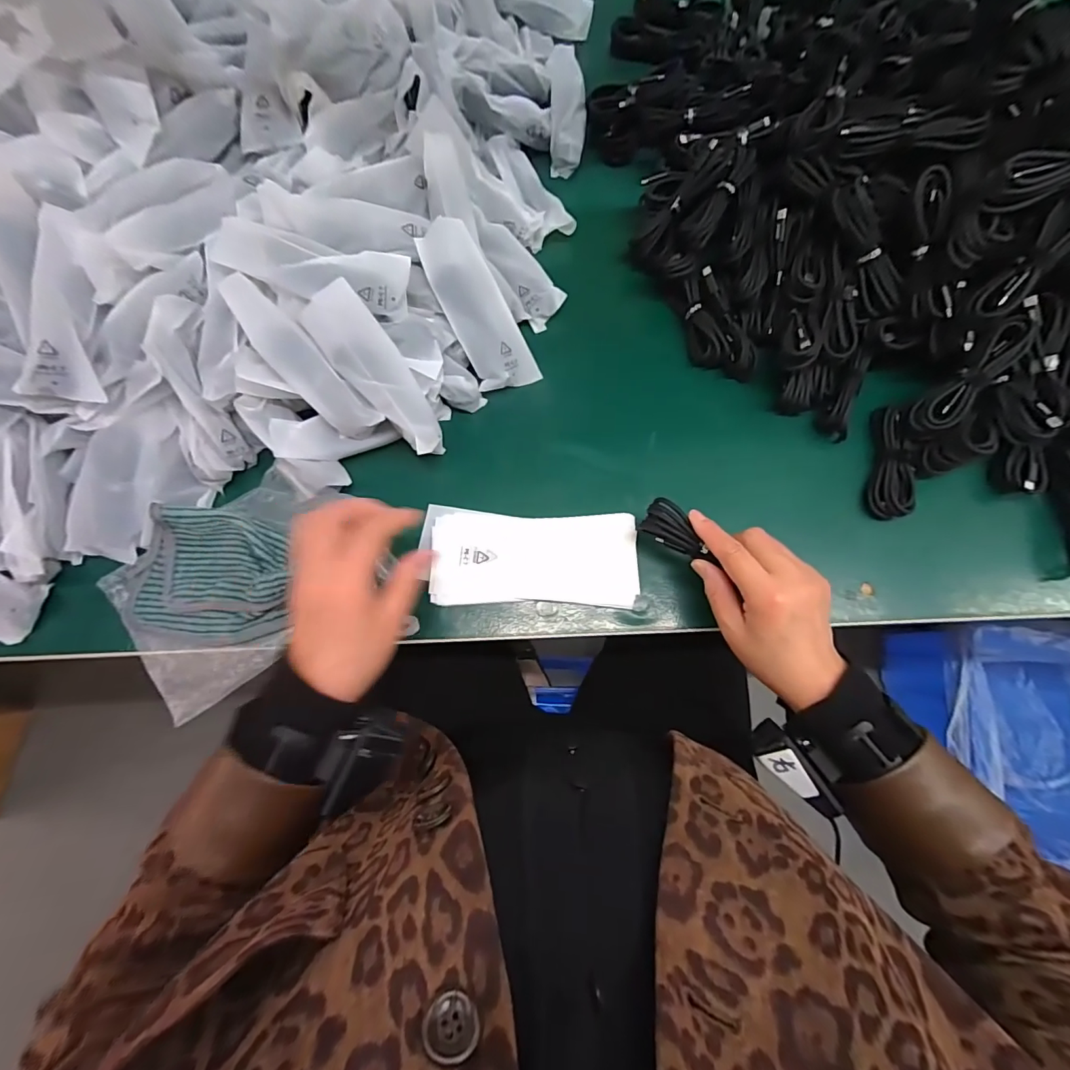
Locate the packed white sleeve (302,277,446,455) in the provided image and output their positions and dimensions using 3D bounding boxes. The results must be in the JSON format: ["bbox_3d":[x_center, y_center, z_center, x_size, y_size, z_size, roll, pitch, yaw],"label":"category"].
[{"bbox_3d":[-0.131,-0.137,0.389,0.050,0.035,0.152,-37,96,-9],"label":"packed white sleeve"}]

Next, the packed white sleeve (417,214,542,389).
[{"bbox_3d":[-0.054,-0.211,0.428,0.056,0.020,0.154,-29,99,-7],"label":"packed white sleeve"}]

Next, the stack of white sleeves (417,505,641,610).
[{"bbox_3d":[-0.004,0.019,0.402,0.185,0.015,0.082,3,75,1],"label":"stack of white sleeves"}]

